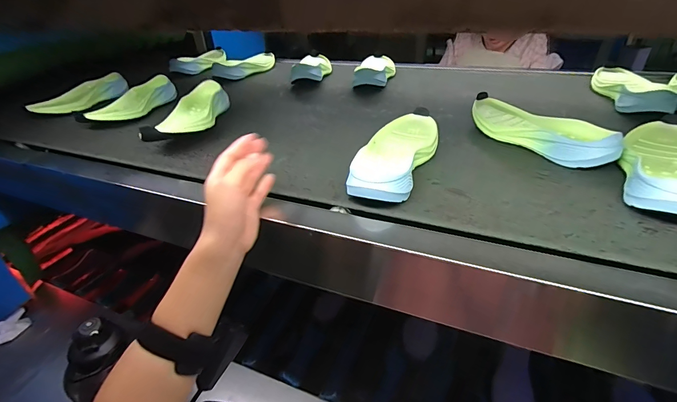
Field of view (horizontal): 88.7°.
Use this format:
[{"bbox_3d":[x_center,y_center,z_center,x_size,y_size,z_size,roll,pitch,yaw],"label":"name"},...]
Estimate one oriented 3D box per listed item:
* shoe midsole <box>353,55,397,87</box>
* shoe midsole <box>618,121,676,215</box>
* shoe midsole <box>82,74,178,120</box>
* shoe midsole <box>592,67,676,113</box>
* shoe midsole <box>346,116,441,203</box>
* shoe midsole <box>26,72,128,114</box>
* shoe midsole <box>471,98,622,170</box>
[{"bbox_3d":[0.095,-0.342,0.908,0.097,0.044,0.234,2,35,10],"label":"shoe midsole"},{"bbox_3d":[0.413,-0.048,0.436,0.086,0.043,0.232,19,41,32],"label":"shoe midsole"},{"bbox_3d":[-0.455,-0.217,0.758,0.084,0.049,0.220,10,37,21],"label":"shoe midsole"},{"bbox_3d":[0.583,-0.231,0.695,0.110,0.039,0.237,10,37,21],"label":"shoe midsole"},{"bbox_3d":[0.084,-0.070,0.505,0.089,0.043,0.218,12,38,24],"label":"shoe midsole"},{"bbox_3d":[-0.645,-0.265,0.866,0.085,0.044,0.223,24,44,36],"label":"shoe midsole"},{"bbox_3d":[0.317,-0.119,0.552,0.106,0.045,0.237,-24,38,-25],"label":"shoe midsole"}]

